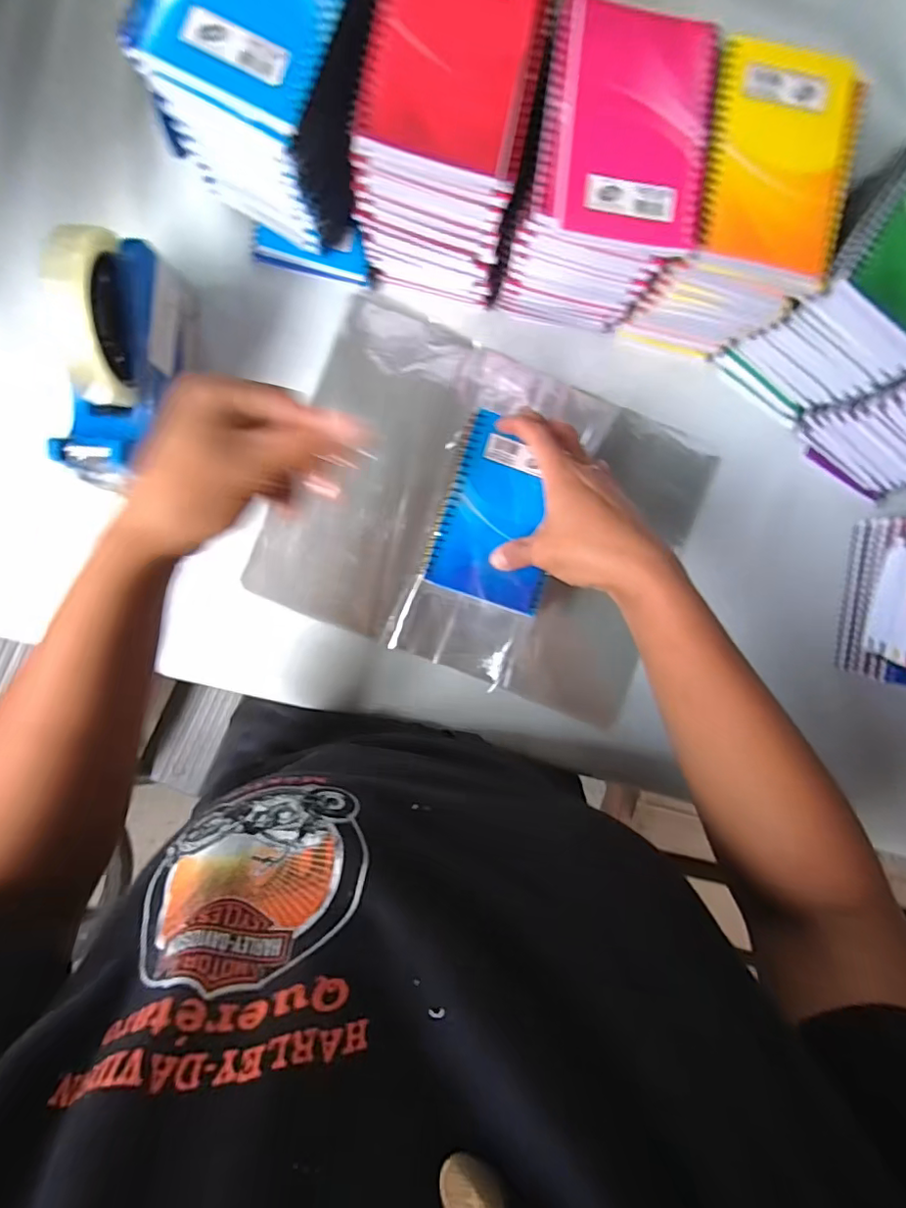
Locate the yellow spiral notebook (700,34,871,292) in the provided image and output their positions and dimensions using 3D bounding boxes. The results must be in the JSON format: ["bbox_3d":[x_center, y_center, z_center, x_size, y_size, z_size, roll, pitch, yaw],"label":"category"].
[{"bbox_3d":[0.197,-0.265,0.333,0.091,0.014,0.125,7,92,-5],"label":"yellow spiral notebook"}]

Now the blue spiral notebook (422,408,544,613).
[{"bbox_3d":[0.036,-0.064,0.401,0.087,0.009,0.126,18,91,-5],"label":"blue spiral notebook"}]

